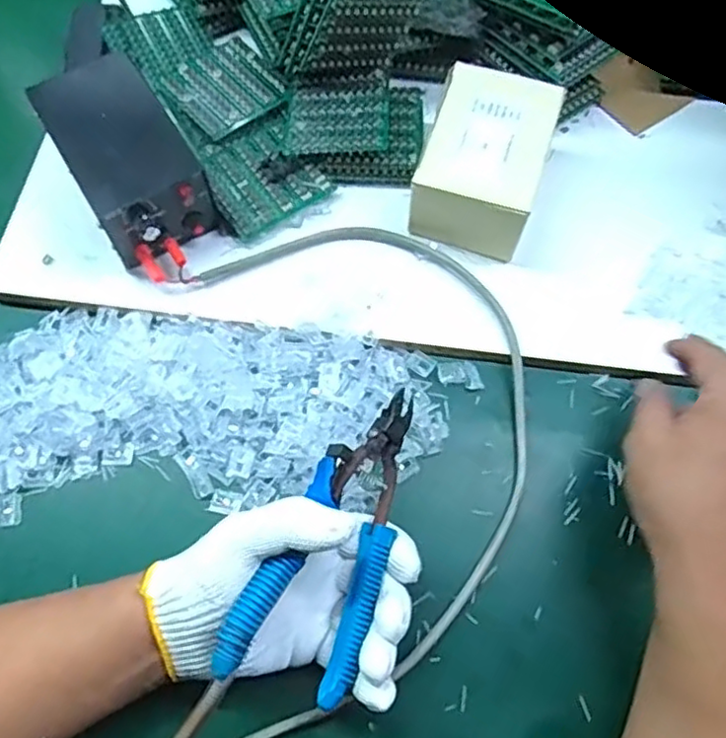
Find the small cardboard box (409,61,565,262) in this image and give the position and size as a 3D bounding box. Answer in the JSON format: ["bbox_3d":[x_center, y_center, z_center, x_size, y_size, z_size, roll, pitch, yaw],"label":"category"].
[{"bbox_3d":[0.094,-0.159,0.505,0.084,0.066,0.123,17,68,6],"label":"small cardboard box"}]

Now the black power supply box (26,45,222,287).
[{"bbox_3d":[-0.175,-0.153,0.486,0.080,0.069,0.164,-31,71,-12],"label":"black power supply box"}]

